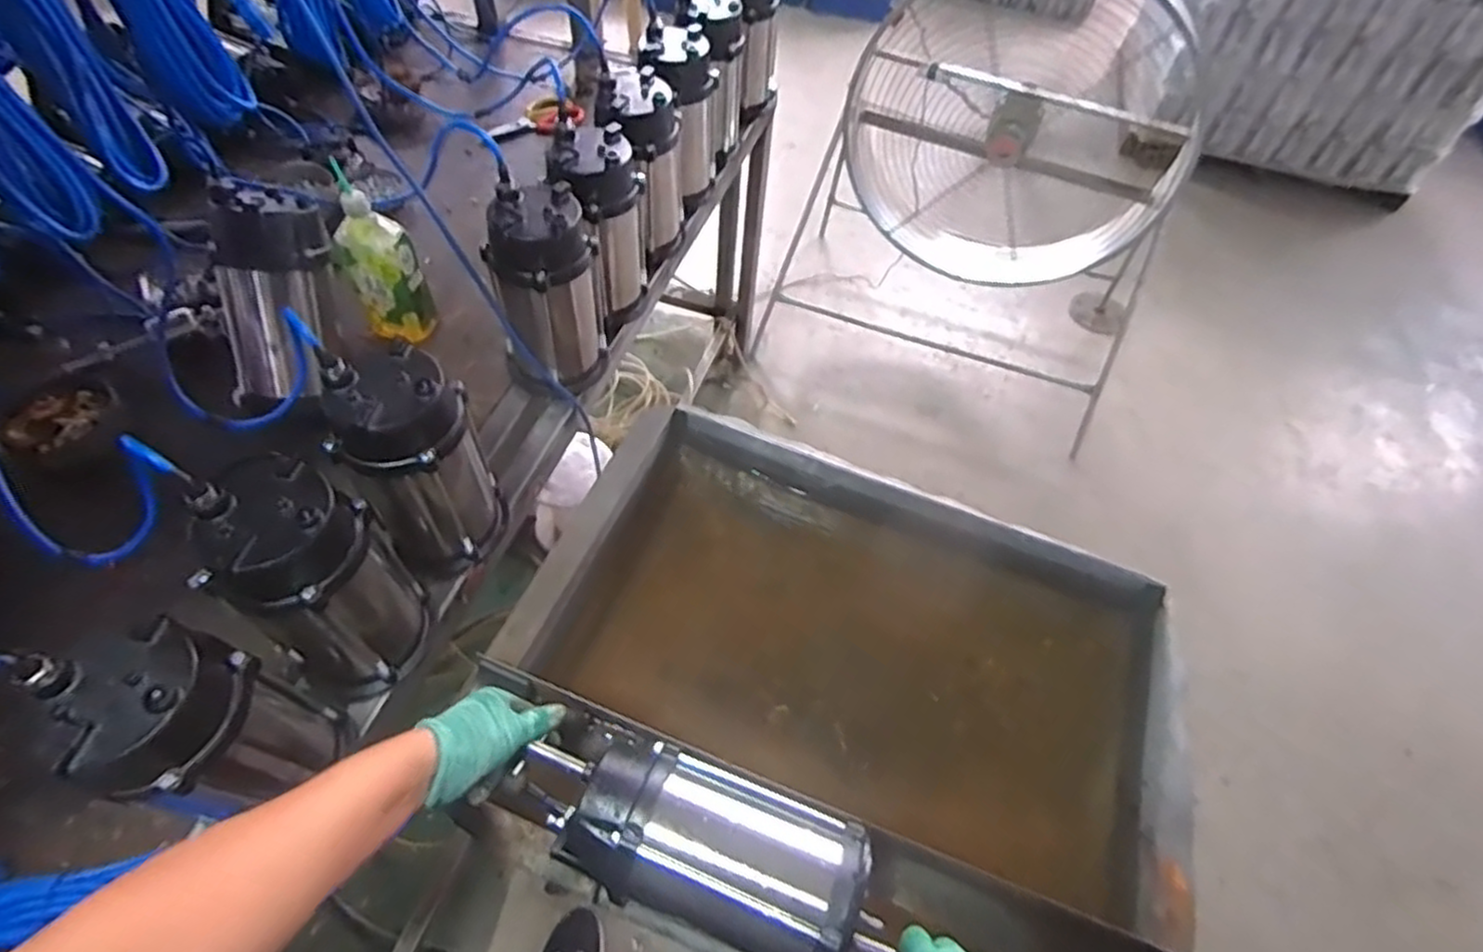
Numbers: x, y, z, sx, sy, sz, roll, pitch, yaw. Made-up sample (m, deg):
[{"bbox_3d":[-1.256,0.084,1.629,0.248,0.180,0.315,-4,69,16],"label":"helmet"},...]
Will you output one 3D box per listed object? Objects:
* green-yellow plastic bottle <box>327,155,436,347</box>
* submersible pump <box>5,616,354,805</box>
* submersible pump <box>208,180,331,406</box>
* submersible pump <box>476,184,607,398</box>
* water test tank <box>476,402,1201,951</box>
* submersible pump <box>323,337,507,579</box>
[{"bbox_3d":[-0.503,-0.291,1.000,0.097,0.228,0.092,-23,60,-18],"label":"green-yellow plastic bottle"},{"bbox_3d":[-0.448,0.216,0.604,0.102,0.249,0.120,7,55,1],"label":"submersible pump"},{"bbox_3d":[-0.575,-0.215,0.869,0.105,0.239,0.093,20,23,10],"label":"submersible pump"},{"bbox_3d":[-0.257,-0.230,0.956,0.139,0.276,0.123,-14,58,-13],"label":"submersible pump"},{"bbox_3d":[0.121,0.273,0.899,0.754,0.253,0.571,21,57,11],"label":"water test tank"},{"bbox_3d":[-0.344,-0.010,0.772,0.130,0.253,0.115,-32,63,-23],"label":"submersible pump"}]

